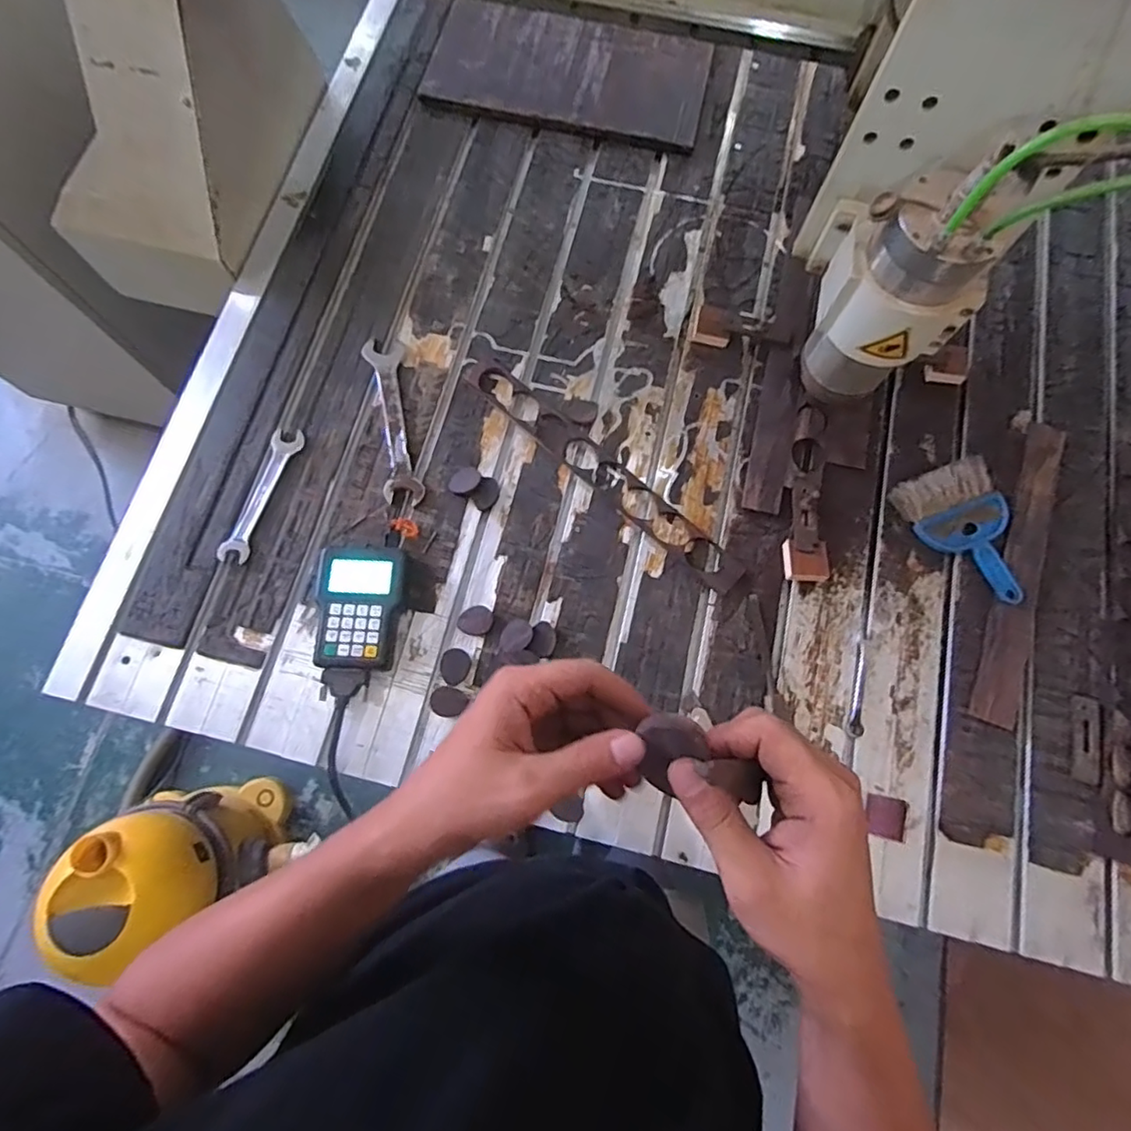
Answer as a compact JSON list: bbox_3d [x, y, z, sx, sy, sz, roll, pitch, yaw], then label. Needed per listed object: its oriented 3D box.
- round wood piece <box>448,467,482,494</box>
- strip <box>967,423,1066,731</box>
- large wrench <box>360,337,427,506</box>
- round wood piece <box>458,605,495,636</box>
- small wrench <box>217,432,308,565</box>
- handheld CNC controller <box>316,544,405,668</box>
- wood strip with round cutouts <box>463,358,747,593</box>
[{"bbox_3d":[-0.130,-0.109,0.777,0.042,0.004,0.030,-39,78,-11],"label":"round wood piece"},{"bbox_3d":[0.579,0.000,0.759,0.053,0.011,0.413,20,74,9],"label":"strip"},{"bbox_3d":[-0.232,-0.197,0.808,0.050,0.007,0.251,-11,75,-4],"label":"large wrench"},{"bbox_3d":[-0.109,0.068,0.734,0.042,0.004,0.034,-22,76,-7],"label":"round wood piece"},{"bbox_3d":[-0.391,-0.093,0.773,0.040,0.011,0.187,16,75,4],"label":"small wrench"},{"bbox_3d":[-0.251,0.050,0.729,0.108,0.039,0.150,5,74,0],"label":"handheld CNC controller"},{"bbox_3d":[0.042,-0.129,0.791,0.459,0.009,0.051,42,78,10],"label":"wood strip with round cutouts"}]

